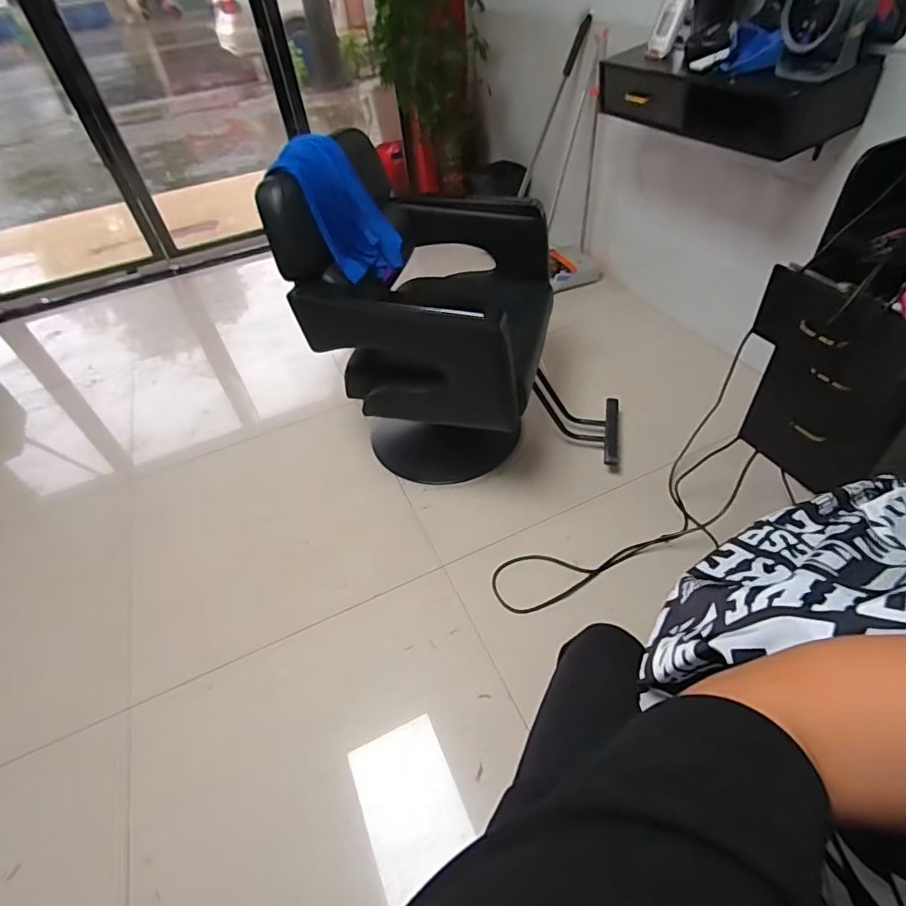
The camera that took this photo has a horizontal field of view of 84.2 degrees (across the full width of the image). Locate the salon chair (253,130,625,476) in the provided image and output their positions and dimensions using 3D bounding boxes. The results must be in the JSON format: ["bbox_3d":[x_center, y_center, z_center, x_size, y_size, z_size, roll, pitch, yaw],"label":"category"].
[{"bbox_3d":[0.074,-0.350,1.357,0.785,0.796,0.566,8,47,16],"label":"salon chair"}]

